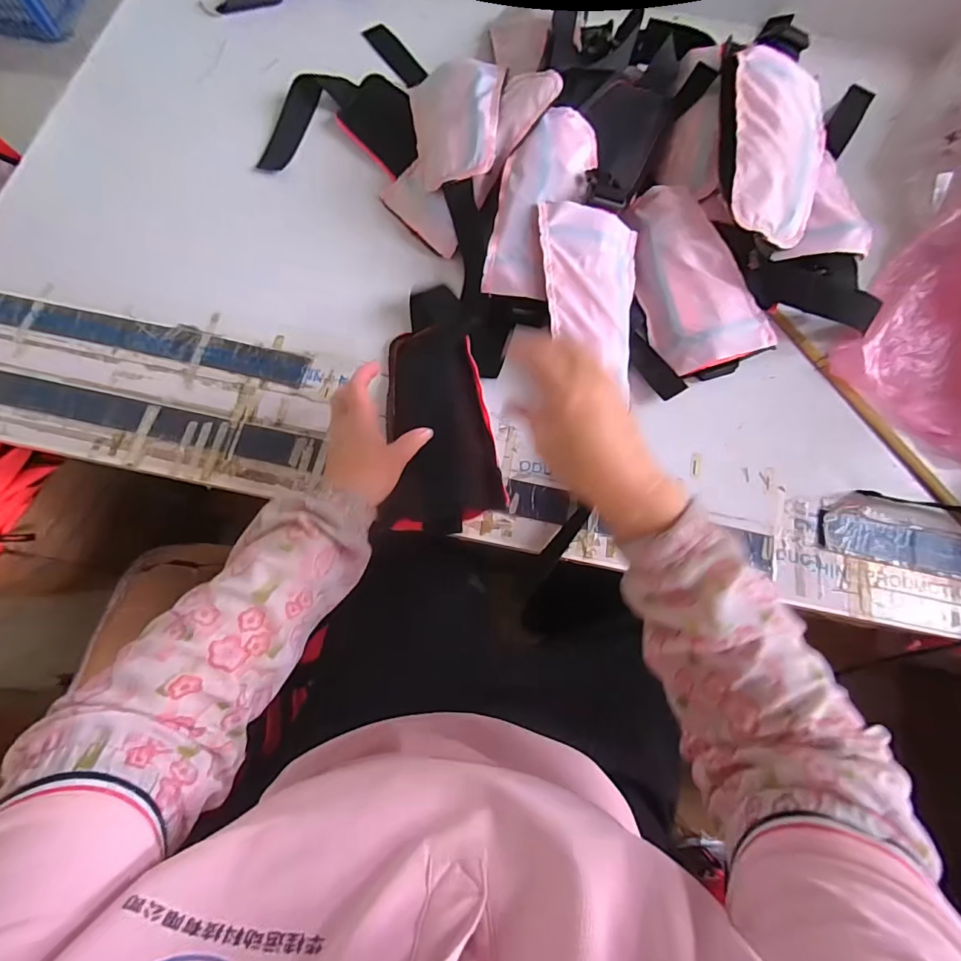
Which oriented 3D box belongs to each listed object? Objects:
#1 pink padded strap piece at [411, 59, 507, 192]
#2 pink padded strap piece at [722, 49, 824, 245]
[{"bbox_3d":[-0.028,-0.452,0.572,0.119,0.053,0.236,-2,74,-1],"label":"pink padded strap piece"},{"bbox_3d":[0.346,-0.393,0.548,0.132,0.055,0.239,8,74,0],"label":"pink padded strap piece"}]

